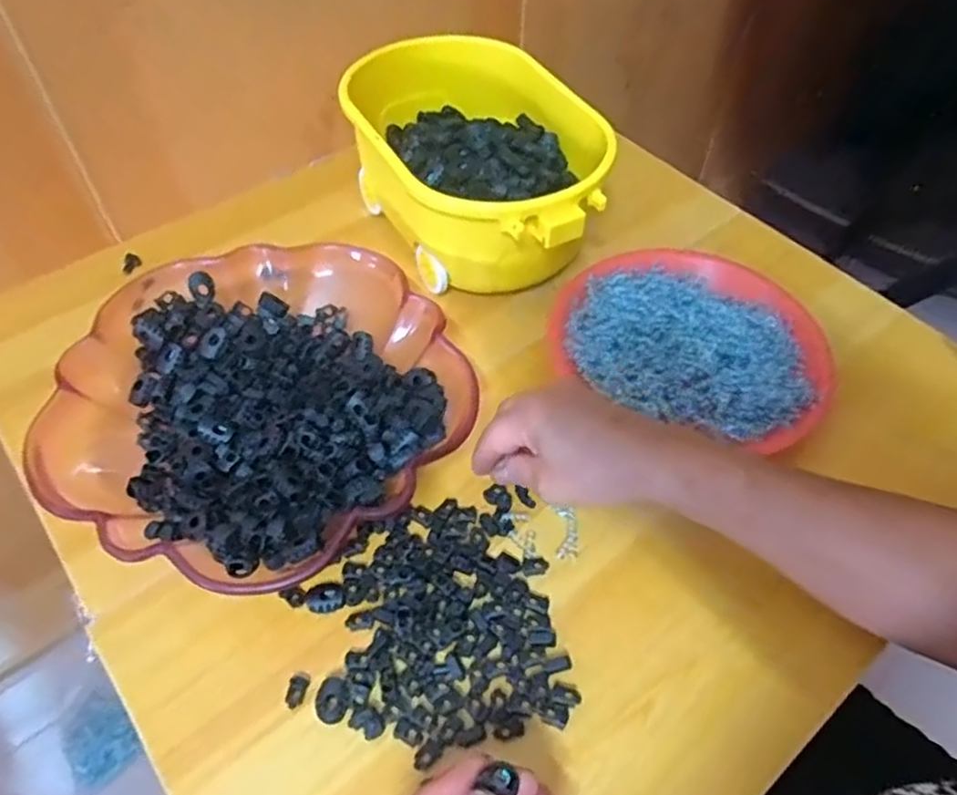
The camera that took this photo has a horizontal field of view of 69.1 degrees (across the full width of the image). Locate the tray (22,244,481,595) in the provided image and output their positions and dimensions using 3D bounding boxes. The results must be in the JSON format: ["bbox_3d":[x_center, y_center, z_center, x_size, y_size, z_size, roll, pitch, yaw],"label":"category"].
[{"bbox_3d":[-0.139,-0.007,0.452,0.259,0.046,0.259,29,58,18],"label":"tray"}]

